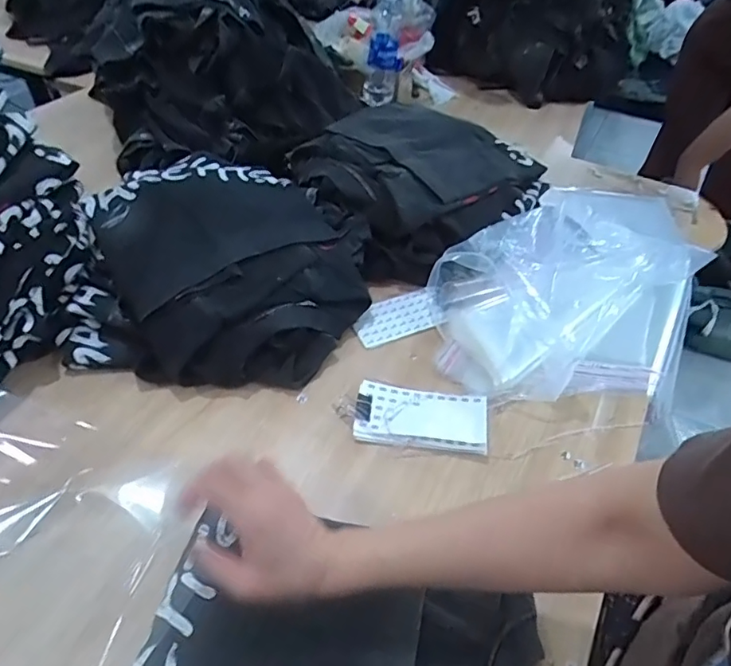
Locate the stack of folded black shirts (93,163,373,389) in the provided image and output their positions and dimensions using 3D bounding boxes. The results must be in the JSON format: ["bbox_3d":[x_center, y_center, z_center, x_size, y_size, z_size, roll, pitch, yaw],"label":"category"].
[{"bbox_3d":[-0.153,-0.089,0.675,0.303,0.116,0.319,-19,51,-21],"label":"stack of folded black shirts"}]

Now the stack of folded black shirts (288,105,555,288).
[{"bbox_3d":[0.076,-0.243,0.818,0.344,0.094,0.324,-33,57,-31],"label":"stack of folded black shirts"}]

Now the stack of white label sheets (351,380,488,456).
[{"bbox_3d":[0.061,0.091,0.580,0.141,0.019,0.074,8,46,3],"label":"stack of white label sheets"}]

